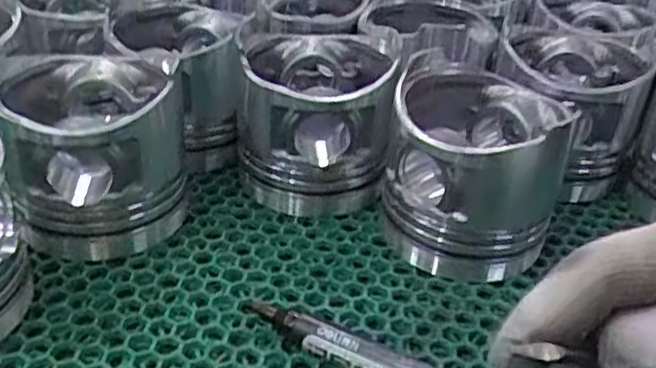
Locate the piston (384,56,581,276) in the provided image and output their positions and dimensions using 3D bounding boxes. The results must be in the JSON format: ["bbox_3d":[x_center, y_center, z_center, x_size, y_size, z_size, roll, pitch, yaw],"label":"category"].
[{"bbox_3d":[0.075,-0.007,0.363,0.086,0.083,0.089,13,34,12],"label":"piston"}]

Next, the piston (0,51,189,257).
[{"bbox_3d":[-0.120,-0.019,0.358,0.088,0.082,0.097,-13,37,-25],"label":"piston"}]

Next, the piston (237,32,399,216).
[{"bbox_3d":[-0.007,-0.038,0.407,0.088,0.083,0.088,8,34,5],"label":"piston"}]

